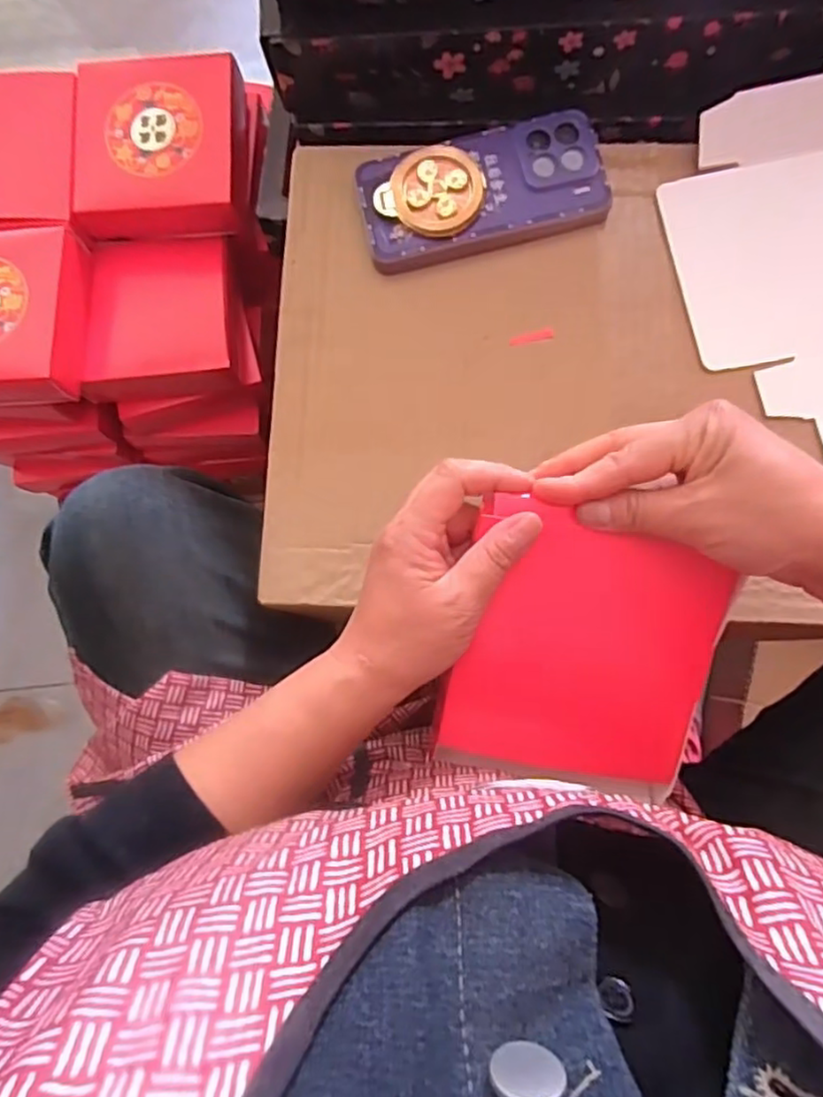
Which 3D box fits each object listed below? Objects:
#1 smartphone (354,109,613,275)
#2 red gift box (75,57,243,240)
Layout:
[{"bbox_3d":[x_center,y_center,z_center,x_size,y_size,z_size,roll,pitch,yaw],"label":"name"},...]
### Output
[{"bbox_3d":[0.044,-0.222,0.403,0.149,0.022,0.073,-13,81,-1],"label":"smartphone"},{"bbox_3d":[-0.204,-0.324,0.528,0.133,0.055,0.137,0,81,1],"label":"red gift box"}]

